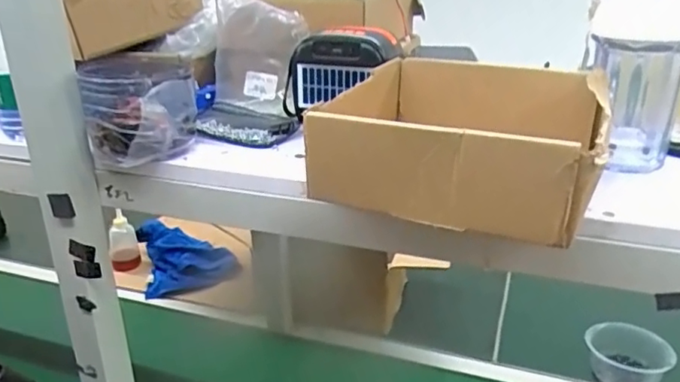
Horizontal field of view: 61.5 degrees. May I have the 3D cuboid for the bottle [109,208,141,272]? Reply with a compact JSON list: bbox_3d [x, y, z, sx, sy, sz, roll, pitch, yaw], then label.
[{"bbox_3d":[-0.531,0.126,1.401,0.067,0.130,0.060,-10,24,-24],"label":"bottle"}]

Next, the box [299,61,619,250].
[{"bbox_3d":[0.101,-0.045,0.473,0.205,0.077,0.218,9,23,21],"label":"box"}]

